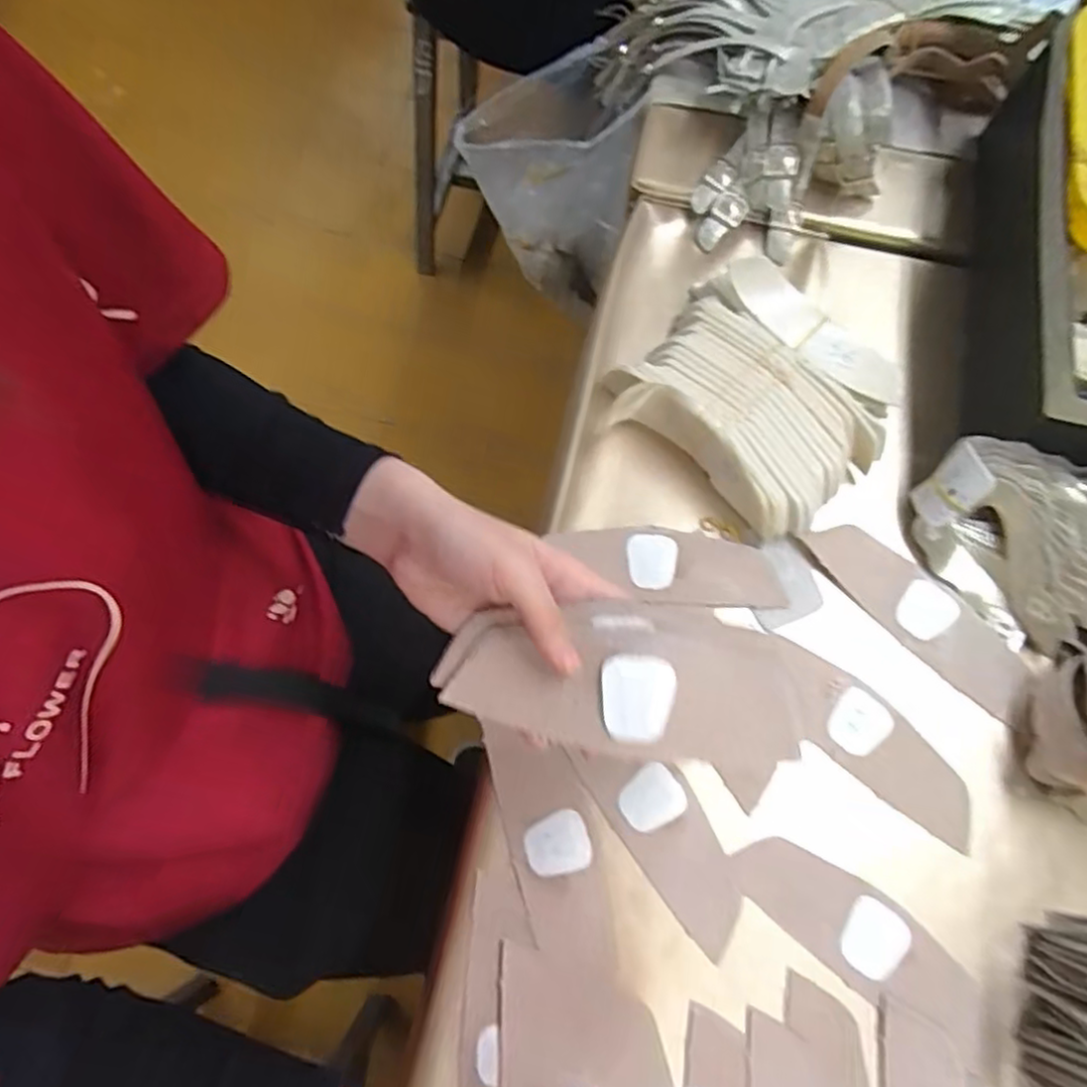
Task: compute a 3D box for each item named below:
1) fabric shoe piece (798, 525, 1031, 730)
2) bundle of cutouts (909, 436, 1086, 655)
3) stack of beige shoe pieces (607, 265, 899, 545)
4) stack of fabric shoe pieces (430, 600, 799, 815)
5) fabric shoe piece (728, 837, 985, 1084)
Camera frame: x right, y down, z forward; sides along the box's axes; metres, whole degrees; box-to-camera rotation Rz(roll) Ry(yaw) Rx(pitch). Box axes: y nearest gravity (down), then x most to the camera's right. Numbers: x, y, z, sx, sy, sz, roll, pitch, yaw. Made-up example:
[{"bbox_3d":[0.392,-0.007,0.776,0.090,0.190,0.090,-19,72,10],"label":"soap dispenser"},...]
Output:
[{"bbox_3d":[0.253,0.045,0.462,0.048,0.011,0.166,-45,77,-8],"label":"fabric shoe piece"},{"bbox_3d":[0.321,-0.010,0.455,0.108,0.061,0.132,-42,77,-13],"label":"bundle of cutouts"},{"bbox_3d":[0.151,-0.105,0.492,0.179,0.044,0.161,42,76,12],"label":"stack of beige shoe pieces"},{"bbox_3d":[0.033,0.067,0.330,0.168,0.017,0.073,6,72,9],"label":"stack of fabric shoe pieces"},{"bbox_3d":[0.189,0.232,0.406,0.161,0.007,0.052,36,75,11],"label":"fabric shoe piece"}]

